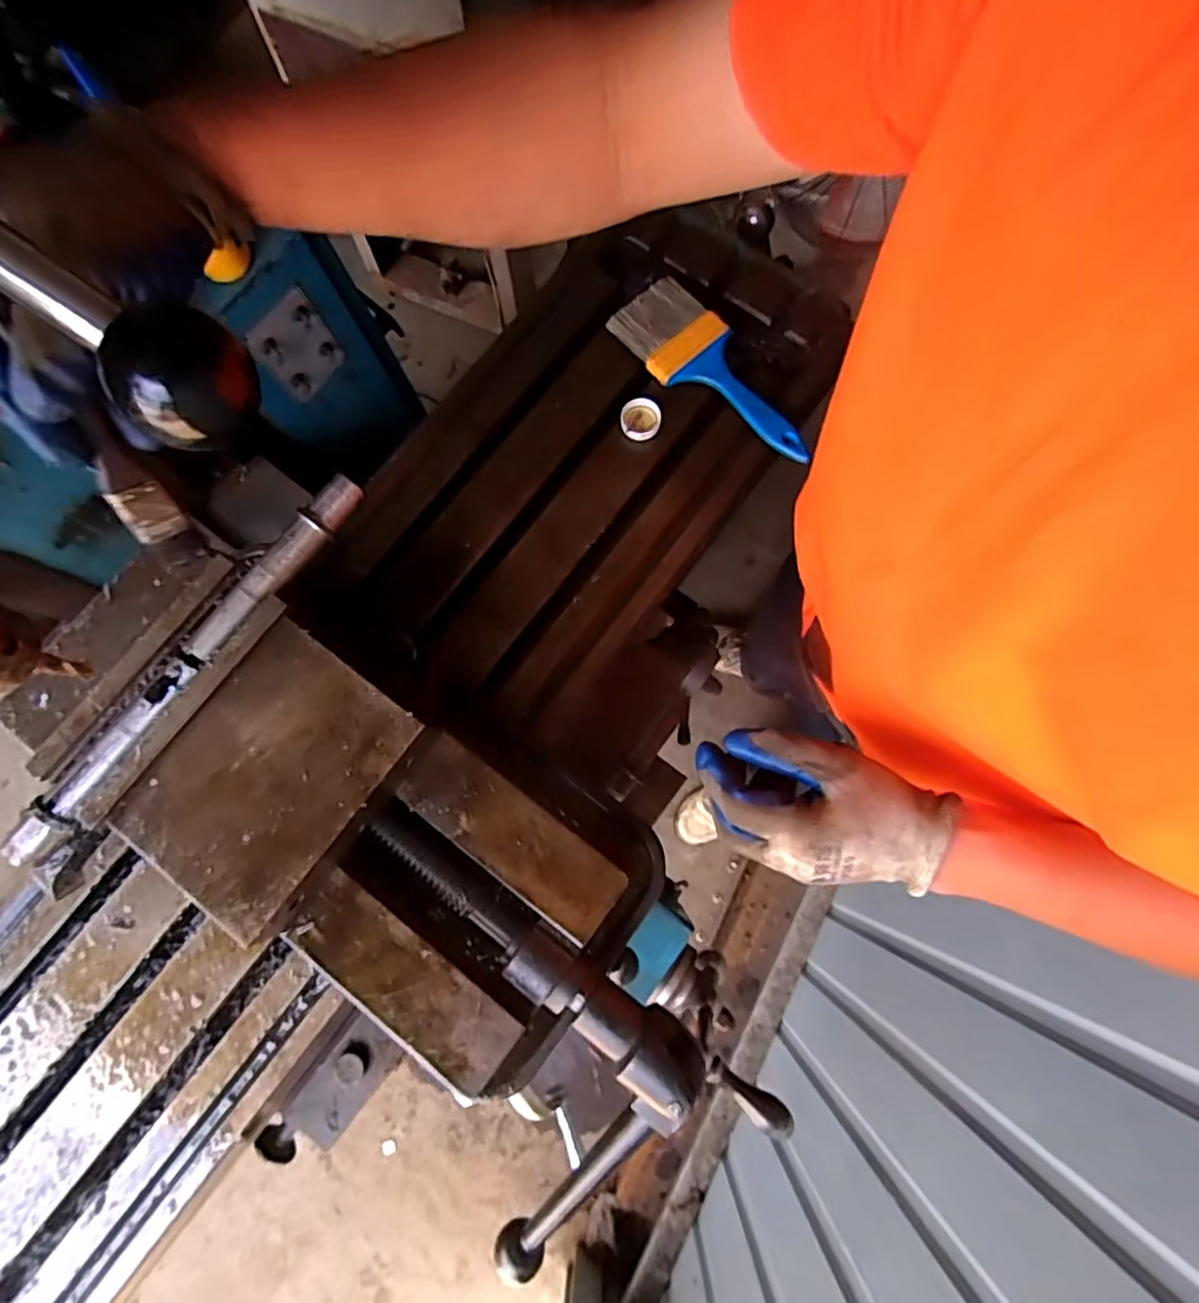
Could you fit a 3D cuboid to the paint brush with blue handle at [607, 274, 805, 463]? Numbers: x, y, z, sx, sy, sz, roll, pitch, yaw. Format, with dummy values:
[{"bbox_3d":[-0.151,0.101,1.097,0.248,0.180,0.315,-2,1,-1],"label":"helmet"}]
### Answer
[{"bbox_3d":[0.100,-0.231,0.515,0.195,0.020,0.070,42,82,10],"label":"paint brush with blue handle"}]

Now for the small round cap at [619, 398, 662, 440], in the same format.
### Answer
[{"bbox_3d":[0.033,-0.190,0.510,0.032,0.013,0.031,0,77,2],"label":"small round cap"}]

